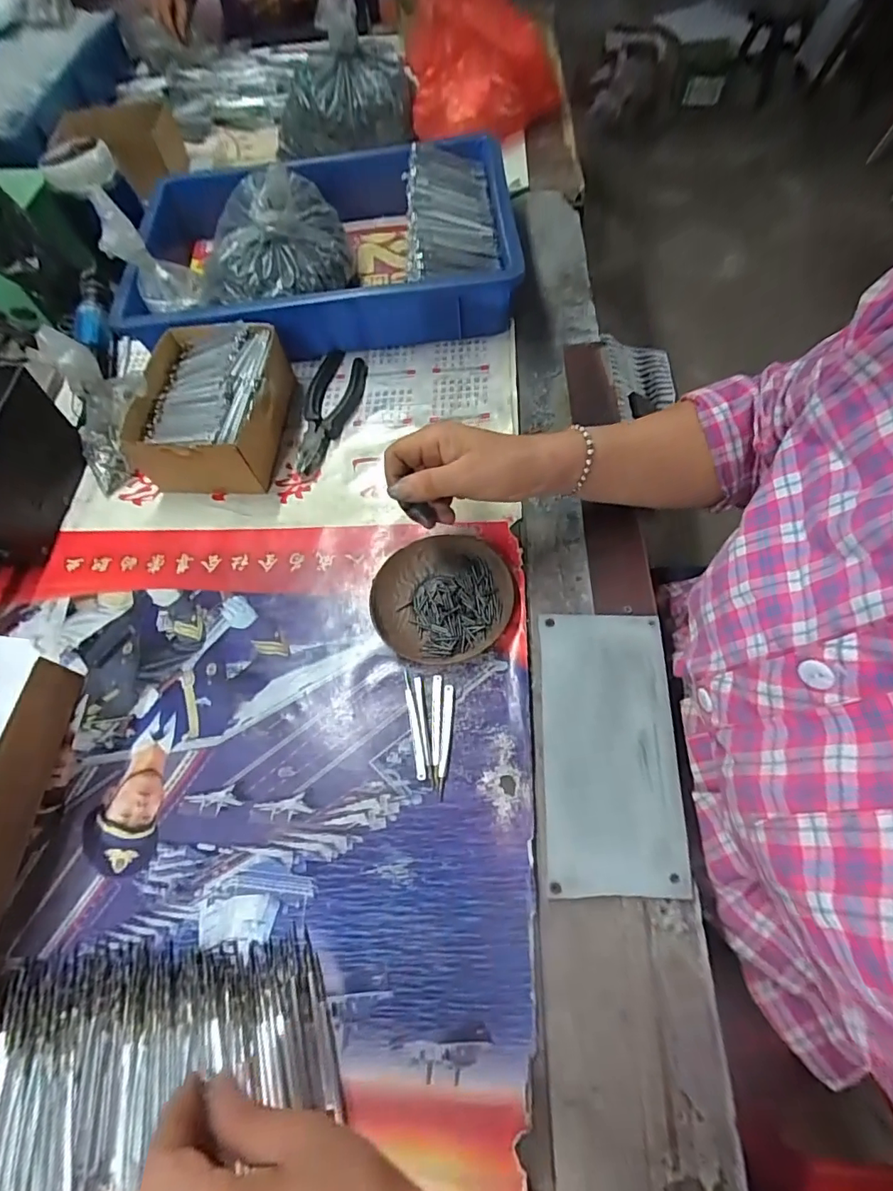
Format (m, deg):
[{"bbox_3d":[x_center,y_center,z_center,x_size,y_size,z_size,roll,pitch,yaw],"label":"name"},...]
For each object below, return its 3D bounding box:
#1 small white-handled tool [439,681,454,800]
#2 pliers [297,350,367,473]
[{"bbox_3d":[0.000,0.111,0.397,0.008,0.005,0.084,1,63,4],"label":"small white-handled tool"},{"bbox_3d":[-0.131,-0.199,0.553,0.058,0.022,0.169,10,64,8],"label":"pliers"}]

